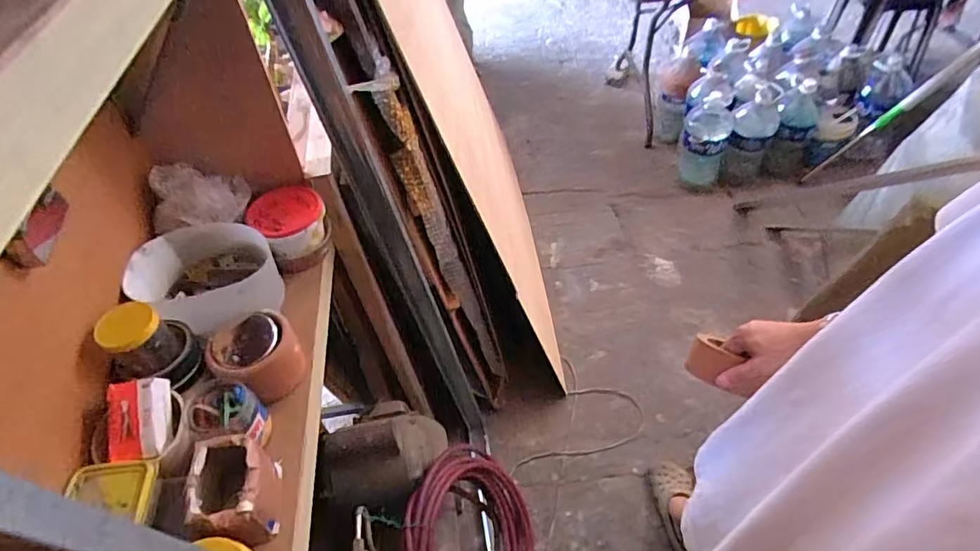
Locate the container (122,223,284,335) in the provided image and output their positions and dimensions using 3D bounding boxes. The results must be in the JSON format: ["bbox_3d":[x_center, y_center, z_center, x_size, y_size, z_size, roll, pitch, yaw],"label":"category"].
[{"bbox_3d":[-0.374,0.010,0.703,0.156,0.085,0.145,-2,49,2],"label":"container"}]

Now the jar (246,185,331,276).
[{"bbox_3d":[-0.295,-0.071,0.799,0.106,0.086,0.091,-22,51,-14],"label":"jar"}]

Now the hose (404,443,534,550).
[{"bbox_3d":[-0.044,0.521,1.036,0.126,0.378,0.339,-23,37,28],"label":"hose"}]

